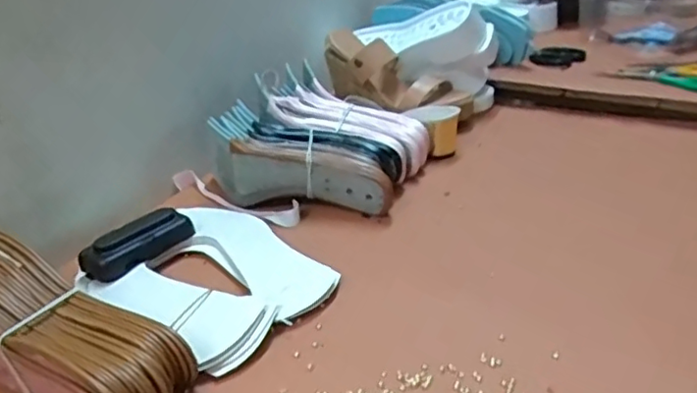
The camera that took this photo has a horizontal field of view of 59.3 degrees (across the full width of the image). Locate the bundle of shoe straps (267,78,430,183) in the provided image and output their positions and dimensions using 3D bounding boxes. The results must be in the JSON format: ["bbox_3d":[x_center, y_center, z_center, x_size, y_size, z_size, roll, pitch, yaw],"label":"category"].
[{"bbox_3d":[-0.001,-0.088,0.756,0.205,0.042,0.100,22,35,14],"label":"bundle of shoe straps"}]

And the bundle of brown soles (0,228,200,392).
[{"bbox_3d":[-0.229,0.105,0.462,0.238,0.084,0.085,11,31,26],"label":"bundle of brown soles"}]

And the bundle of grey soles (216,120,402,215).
[{"bbox_3d":[-0.050,-0.038,0.687,0.209,0.063,0.087,5,29,18],"label":"bundle of grey soles"}]

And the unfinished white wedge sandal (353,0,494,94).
[{"bbox_3d":[0.094,-0.238,0.927,0.245,0.090,0.083,15,35,34],"label":"unfinished white wedge sandal"}]

